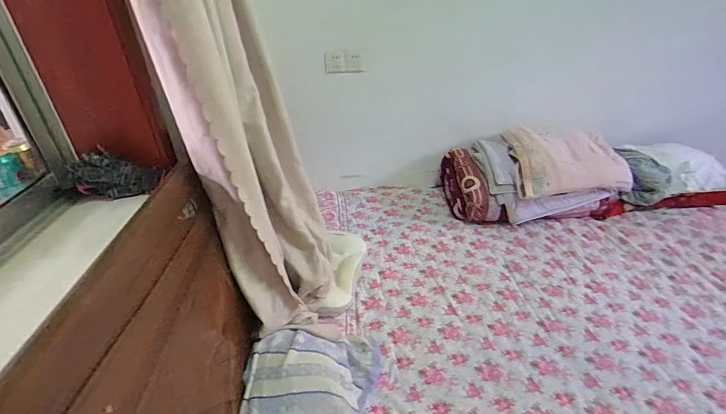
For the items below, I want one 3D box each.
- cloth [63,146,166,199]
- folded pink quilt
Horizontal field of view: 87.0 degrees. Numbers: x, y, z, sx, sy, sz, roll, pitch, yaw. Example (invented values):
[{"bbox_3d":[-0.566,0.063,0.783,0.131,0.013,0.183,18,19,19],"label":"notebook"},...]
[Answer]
[{"bbox_3d":[-0.611,-0.082,0.952,0.188,0.111,0.074,-17,34,-24],"label":"cloth"},{"bbox_3d":[0.878,-0.189,1.652,0.539,0.216,0.271,-4,31,-3],"label":"folded pink quilt"}]

